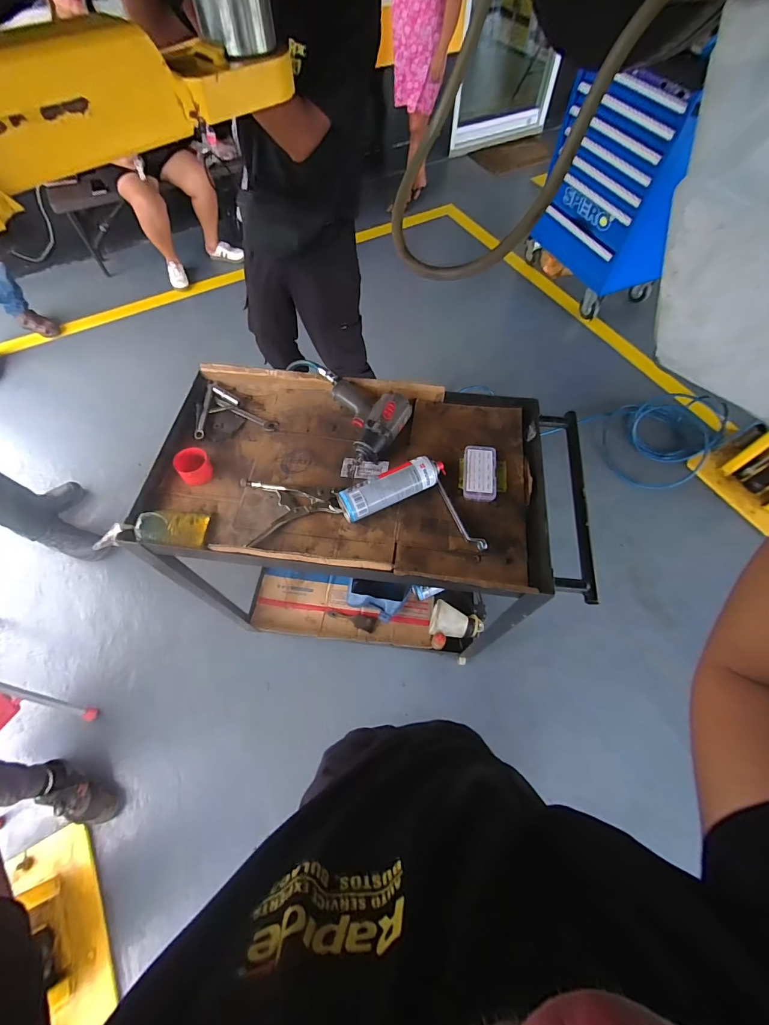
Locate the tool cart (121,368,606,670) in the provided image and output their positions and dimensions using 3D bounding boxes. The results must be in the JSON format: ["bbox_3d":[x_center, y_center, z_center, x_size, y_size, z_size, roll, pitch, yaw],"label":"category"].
[{"bbox_3d":[-0.033,0.094,1.149,0.877,0.820,0.452,8,63,4],"label":"tool cart"}]

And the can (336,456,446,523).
[{"bbox_3d":[0.018,-0.051,0.789,0.221,0.069,0.072,-25,66,-12],"label":"can"}]

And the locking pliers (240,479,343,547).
[{"bbox_3d":[-0.185,-0.017,0.800,0.187,0.020,0.145,-12,61,-6],"label":"locking pliers"}]

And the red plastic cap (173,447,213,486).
[{"bbox_3d":[-0.403,-0.097,0.834,0.067,0.045,0.070,-30,65,-15],"label":"red plastic cap"}]

